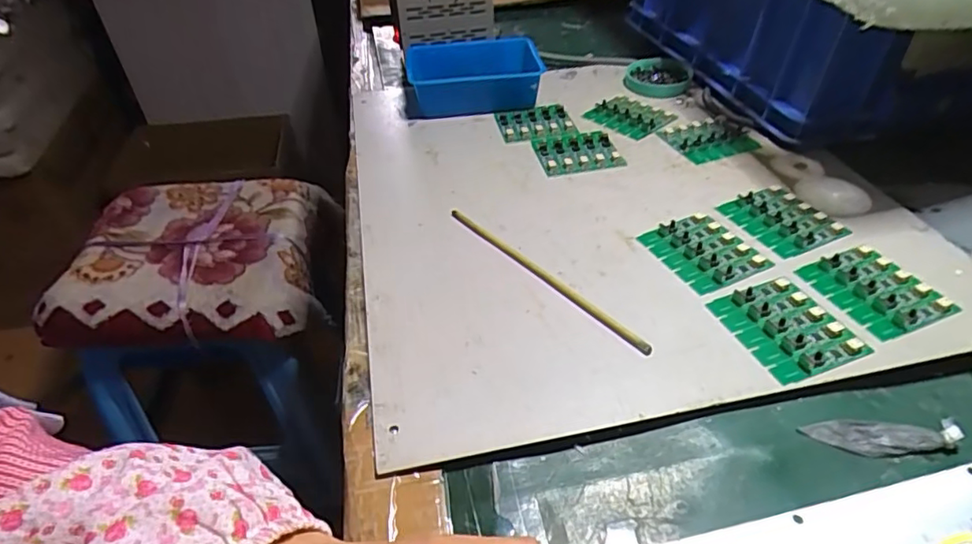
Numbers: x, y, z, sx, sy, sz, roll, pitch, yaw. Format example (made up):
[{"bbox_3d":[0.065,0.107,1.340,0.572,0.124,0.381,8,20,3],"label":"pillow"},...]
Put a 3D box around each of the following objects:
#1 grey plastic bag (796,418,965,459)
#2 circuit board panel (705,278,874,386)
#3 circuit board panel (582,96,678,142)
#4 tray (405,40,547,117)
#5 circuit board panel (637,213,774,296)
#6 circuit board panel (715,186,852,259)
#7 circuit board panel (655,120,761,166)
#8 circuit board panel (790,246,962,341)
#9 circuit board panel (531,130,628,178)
[{"bbox_3d":[0.204,0.085,0.295,0.078,0.004,0.019,0,44,3],"label":"grey plastic bag"},{"bbox_3d":[0.176,0.032,0.338,0.055,0.006,0.069,-17,45,-14],"label":"circuit board panel"},{"bbox_3d":[0.138,-0.149,0.551,0.055,0.007,0.071,-33,51,-27],"label":"circuit board panel"},{"bbox_3d":[-0.016,-0.200,0.589,0.142,0.045,0.097,1,44,5],"label":"tray"},{"bbox_3d":[0.150,-0.015,0.397,0.056,0.005,0.069,-20,46,-17],"label":"circuit board panel"},{"bbox_3d":[0.215,-0.040,0.418,0.060,0.004,0.069,-18,46,-15],"label":"circuit board panel"},{"bbox_3d":[0.199,-0.118,0.510,0.070,0.005,0.059,-16,45,-13],"label":"circuit board panel"},{"bbox_3d":[0.241,0.010,0.358,0.054,0.005,0.069,-18,46,-15],"label":"circuit board panel"},{"bbox_3d":[0.079,-0.106,0.504,0.069,0.004,0.058,-11,44,-8],"label":"circuit board panel"}]

